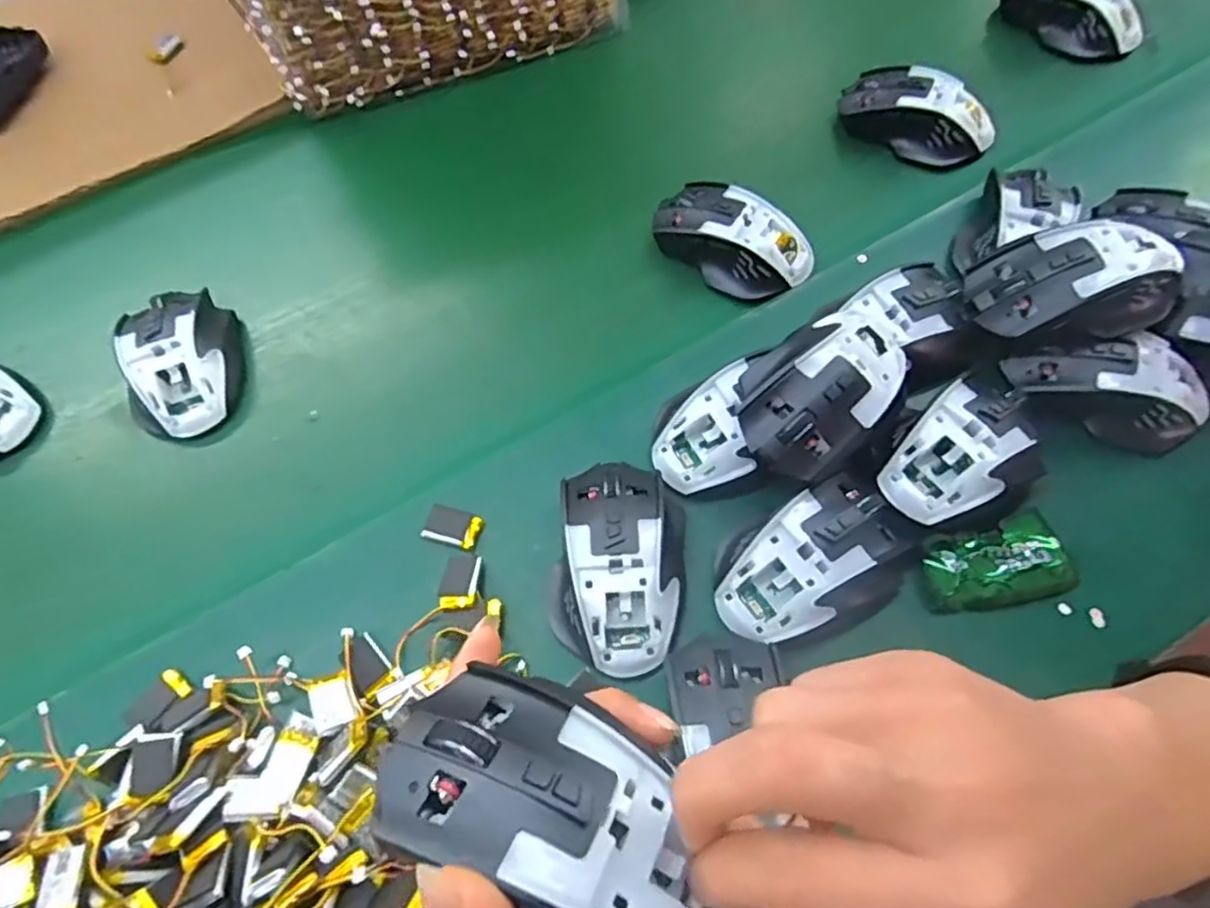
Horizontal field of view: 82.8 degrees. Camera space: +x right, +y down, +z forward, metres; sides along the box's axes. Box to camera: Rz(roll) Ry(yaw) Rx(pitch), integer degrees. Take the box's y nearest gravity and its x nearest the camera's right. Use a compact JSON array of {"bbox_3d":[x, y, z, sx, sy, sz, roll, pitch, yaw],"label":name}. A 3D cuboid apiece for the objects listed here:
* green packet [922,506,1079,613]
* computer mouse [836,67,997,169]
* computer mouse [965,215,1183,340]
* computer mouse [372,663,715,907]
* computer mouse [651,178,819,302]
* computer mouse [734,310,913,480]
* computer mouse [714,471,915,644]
[{"bbox_3d":[0.215,0.061,0.380,0.080,0.011,0.046,-16,64,-3],"label":"green packet"},{"bbox_3d":[0.245,-0.269,0.538,0.116,0.037,0.055,35,72,19],"label":"computer mouse"},{"bbox_3d":[0.282,-0.107,0.404,0.114,0.033,0.064,-5,64,3],"label":"computer mouse"},{"bbox_3d":[-0.012,0.107,0.196,0.109,0.040,0.060,34,70,19],"label":"computer mouse"},{"bbox_3d":[0.090,-0.154,0.489,0.112,0.038,0.059,34,72,19],"label":"computer mouse"},{"bbox_3d":[0.127,-0.040,0.382,0.122,0.042,0.068,-38,67,-12],"label":"computer mouse"},{"bbox_3d":[0.115,0.056,0.372,0.112,0.033,0.072,-26,65,-7],"label":"computer mouse"}]

